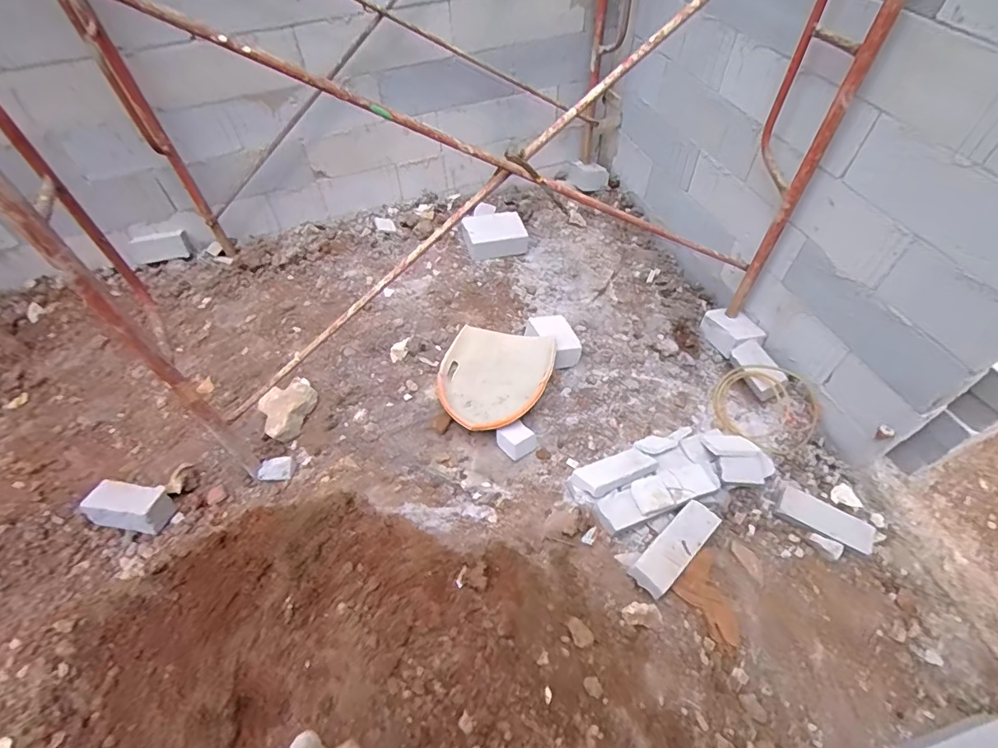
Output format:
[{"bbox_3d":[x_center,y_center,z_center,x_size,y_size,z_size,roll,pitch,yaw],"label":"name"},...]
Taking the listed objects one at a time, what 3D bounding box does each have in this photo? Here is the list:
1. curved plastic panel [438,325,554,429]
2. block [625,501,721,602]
[{"bbox_3d":[-0.026,0.018,1.778,0.404,0.113,0.381,14,81,11],"label":"curved plastic panel"},{"bbox_3d":[0.507,0.501,1.415,0.309,0.064,0.105,-37,60,-23],"label":"block"}]

